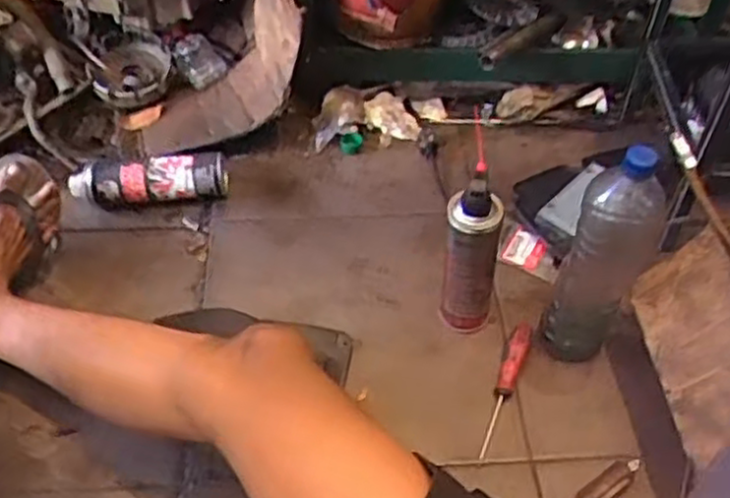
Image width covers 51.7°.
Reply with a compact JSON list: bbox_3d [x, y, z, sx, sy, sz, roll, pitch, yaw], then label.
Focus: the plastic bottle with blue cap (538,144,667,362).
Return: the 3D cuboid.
[{"bbox_3d":[0.264,0.019,0.852,0.086,0.307,0.074,23,53,17],"label":"plastic bottle with blue cap"}]

